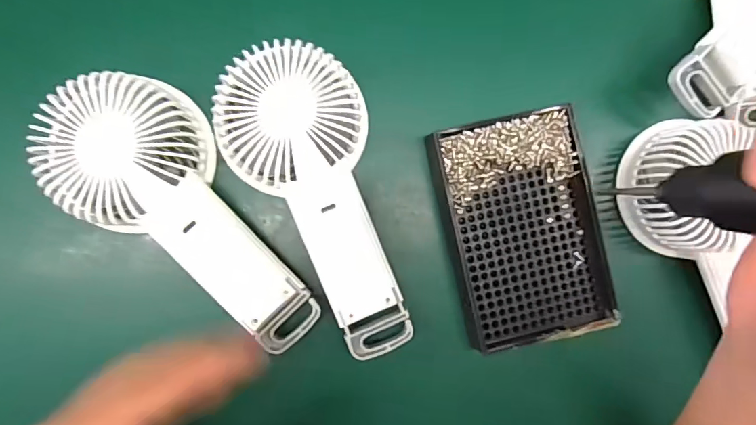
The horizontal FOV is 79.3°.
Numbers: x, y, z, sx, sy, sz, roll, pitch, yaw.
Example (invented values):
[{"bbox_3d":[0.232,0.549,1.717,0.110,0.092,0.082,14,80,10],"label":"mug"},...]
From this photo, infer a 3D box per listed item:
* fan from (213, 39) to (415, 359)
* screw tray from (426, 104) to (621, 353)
[{"bbox_3d":[-0.034,-0.002,0.259,0.078,0.035,0.176,-15,91,-6],"label":"fan"},{"bbox_3d":[0.089,0.010,0.278,0.091,0.014,0.135,-14,91,-6],"label":"screw tray"}]

